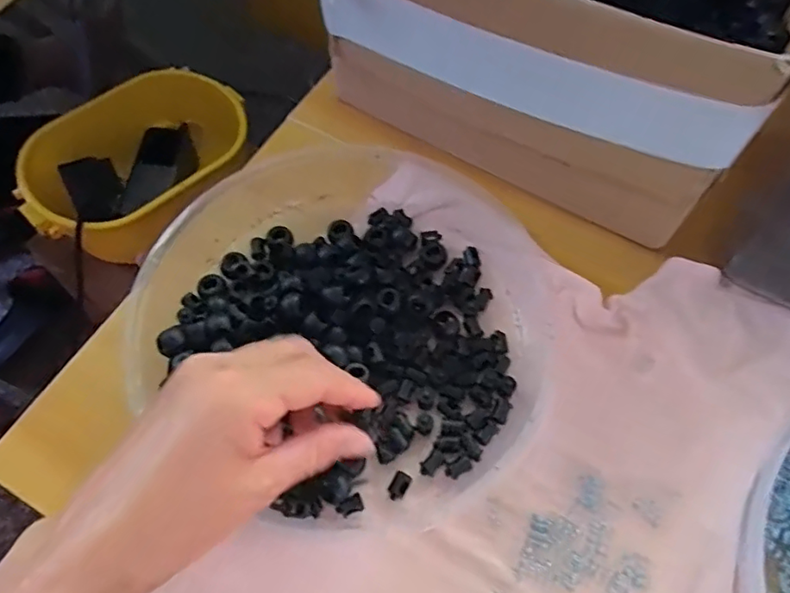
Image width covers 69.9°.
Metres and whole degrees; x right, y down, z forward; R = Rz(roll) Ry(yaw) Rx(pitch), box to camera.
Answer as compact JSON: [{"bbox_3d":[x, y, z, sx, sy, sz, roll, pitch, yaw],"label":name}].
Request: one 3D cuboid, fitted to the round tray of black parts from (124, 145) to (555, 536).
[{"bbox_3d":[-0.019,0.000,0.335,0.239,0.030,0.230,1,63,-2],"label":"round tray of black parts"}]

